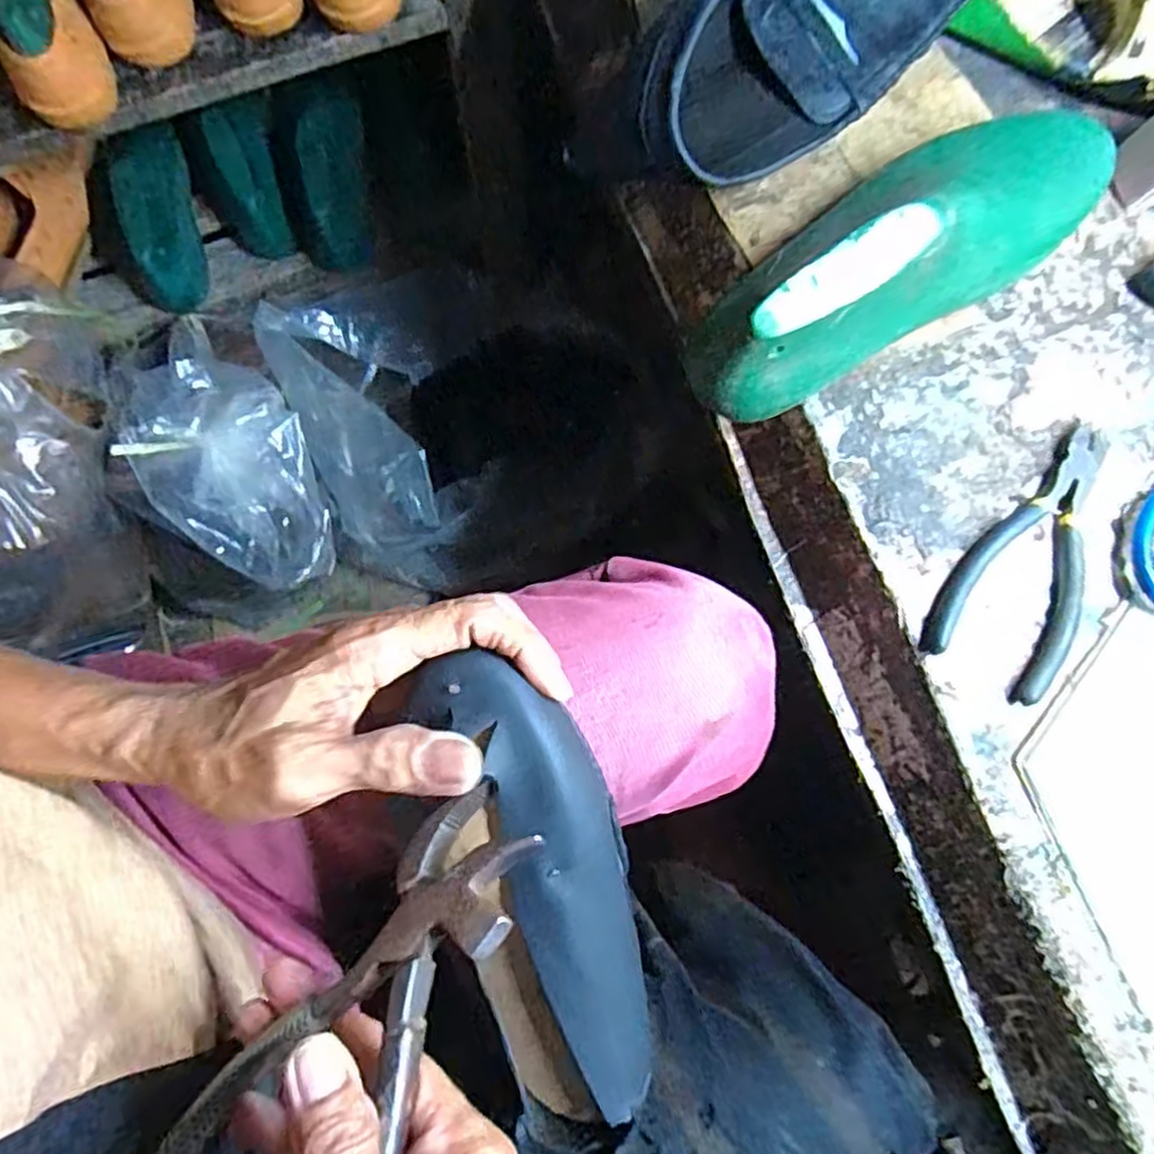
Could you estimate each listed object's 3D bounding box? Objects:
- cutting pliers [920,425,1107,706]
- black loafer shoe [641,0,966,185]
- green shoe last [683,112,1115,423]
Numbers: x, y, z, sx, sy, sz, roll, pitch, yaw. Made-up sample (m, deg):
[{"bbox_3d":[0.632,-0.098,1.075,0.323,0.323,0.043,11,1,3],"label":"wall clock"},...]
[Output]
[{"bbox_3d":[0.237,-0.014,0.385,0.065,0.014,0.148,30,82,6],"label":"cutting pliers"},{"bbox_3d":[0.124,-0.303,0.410,0.222,0.064,0.094,-41,82,-6],"label":"black loafer shoe"},{"bbox_3d":[0.167,-0.170,0.367,0.252,0.086,0.088,-38,82,-6],"label":"green shoe last"}]

